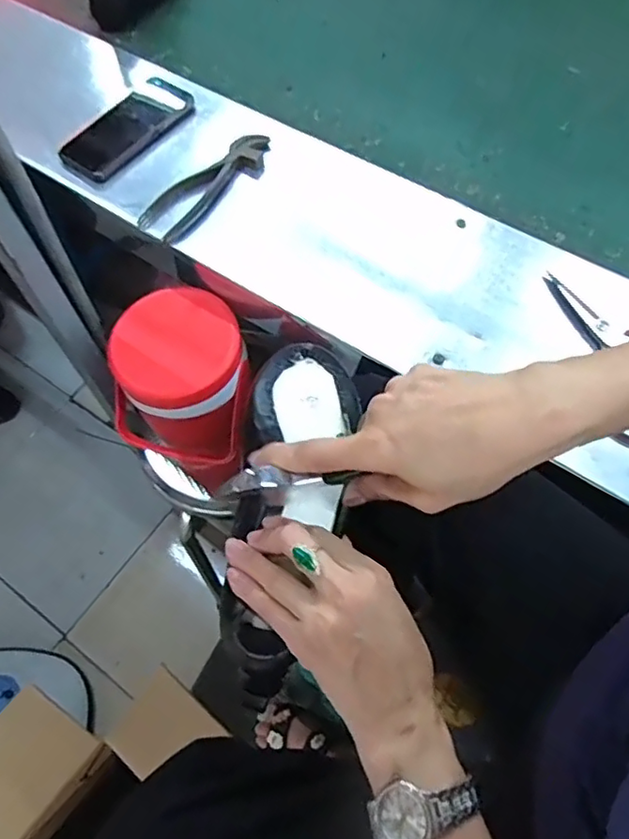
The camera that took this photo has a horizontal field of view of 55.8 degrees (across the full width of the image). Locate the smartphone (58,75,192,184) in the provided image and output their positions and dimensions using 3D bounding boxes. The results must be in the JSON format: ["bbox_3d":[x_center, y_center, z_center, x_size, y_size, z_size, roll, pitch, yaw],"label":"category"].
[{"bbox_3d":[-0.231,-0.360,0.733,0.080,0.017,0.165,38,78,10],"label":"smartphone"}]

